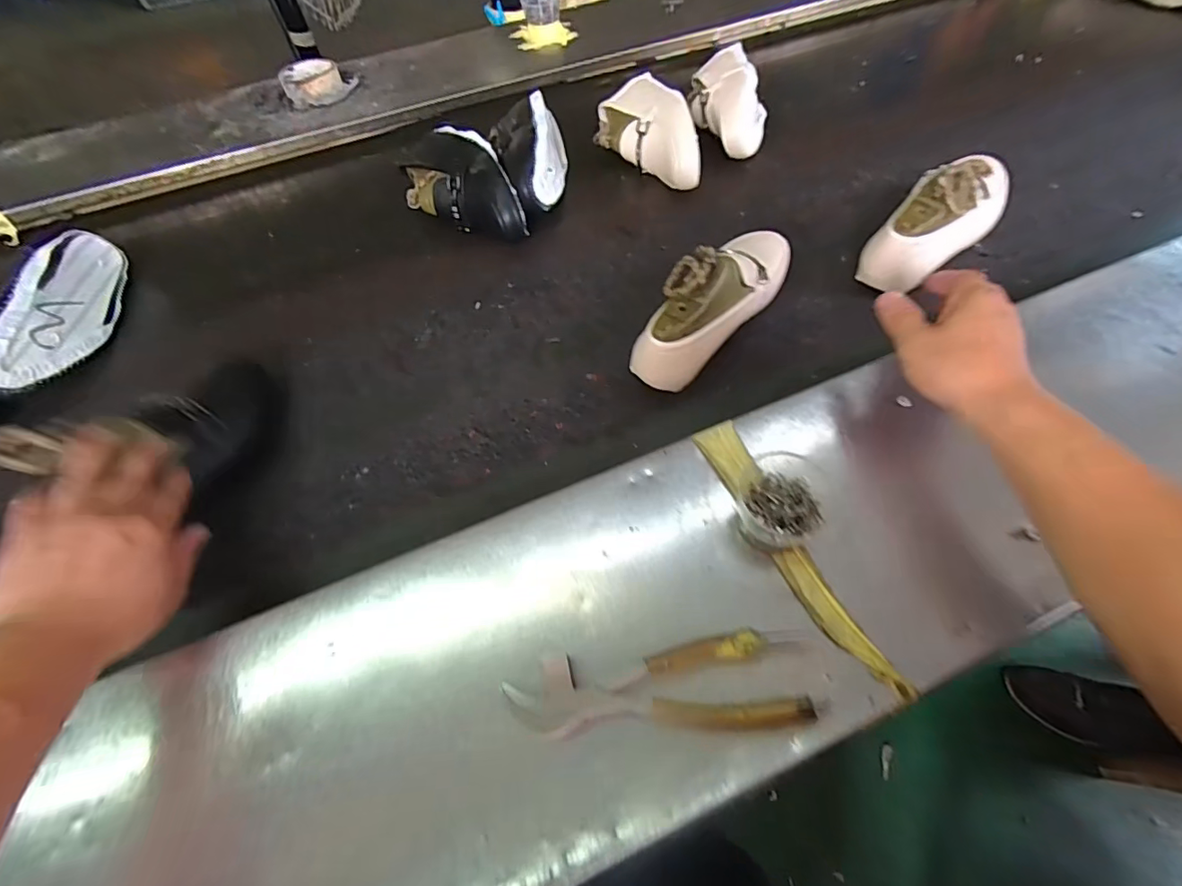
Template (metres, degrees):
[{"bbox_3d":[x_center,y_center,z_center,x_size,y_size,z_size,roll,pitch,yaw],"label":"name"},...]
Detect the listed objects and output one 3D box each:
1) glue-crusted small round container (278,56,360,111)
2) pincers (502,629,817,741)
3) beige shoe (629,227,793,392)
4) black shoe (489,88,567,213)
[{"bbox_3d":[-0.420,-0.562,0.788,0.100,0.034,0.112,-19,59,-8],"label":"glue-crusted small round container"},{"bbox_3d":[0.038,0.150,0.313,0.179,0.020,0.050,-4,58,1],"label":"pincers"},{"bbox_3d":[0.125,-0.147,0.494,0.071,0.093,0.223,35,65,23],"label":"beige shoe"},{"bbox_3d":[-0.076,-0.376,0.661,0.091,0.067,0.215,-8,56,-2],"label":"black shoe"}]

